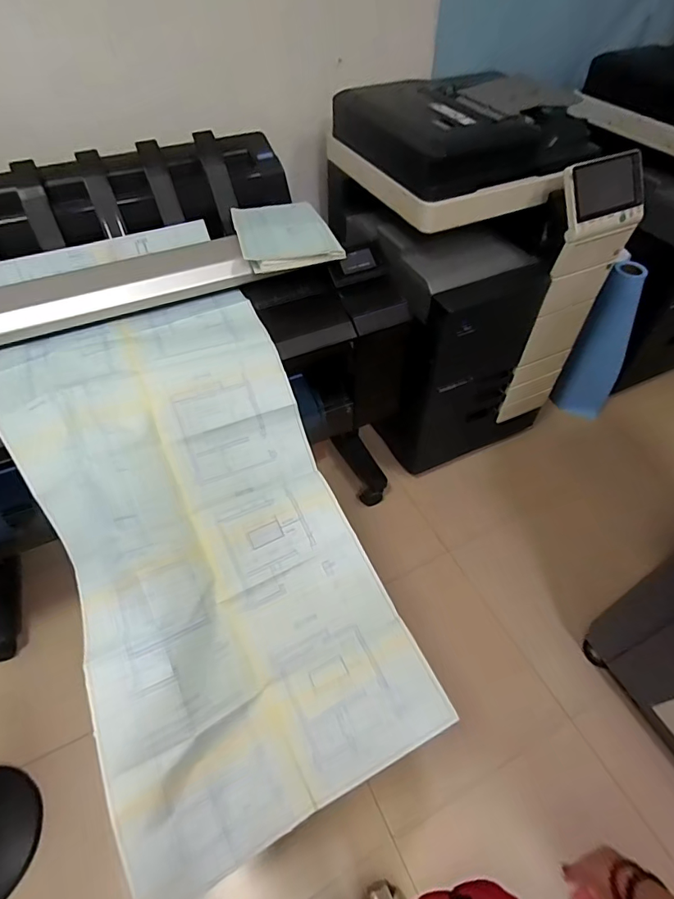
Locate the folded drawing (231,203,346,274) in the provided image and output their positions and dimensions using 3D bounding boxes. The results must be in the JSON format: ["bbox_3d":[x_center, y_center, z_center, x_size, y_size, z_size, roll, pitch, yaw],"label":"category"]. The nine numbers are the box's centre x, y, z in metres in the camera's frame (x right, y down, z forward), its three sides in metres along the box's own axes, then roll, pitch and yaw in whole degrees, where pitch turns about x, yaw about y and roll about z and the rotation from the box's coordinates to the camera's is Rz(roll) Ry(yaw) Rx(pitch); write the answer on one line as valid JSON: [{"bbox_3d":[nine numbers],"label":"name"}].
[{"bbox_3d":[-0.135,-0.559,1.230,0.245,0.074,0.260,-14,52,-11],"label":"folded drawing"}]

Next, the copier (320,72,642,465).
[{"bbox_3d":[0.393,-0.607,1.749,0.865,1.109,0.787,-22,54,-17],"label":"copier"}]

